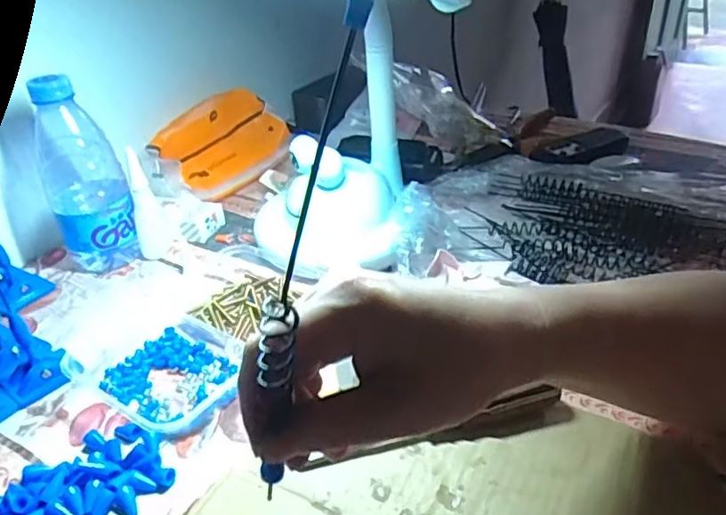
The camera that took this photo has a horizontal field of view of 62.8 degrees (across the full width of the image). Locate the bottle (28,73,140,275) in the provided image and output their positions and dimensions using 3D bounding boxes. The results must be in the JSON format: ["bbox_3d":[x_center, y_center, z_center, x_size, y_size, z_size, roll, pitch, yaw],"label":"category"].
[{"bbox_3d":[-0.232,-0.066,0.494,0.061,0.156,0.050,-19,37,-21],"label":"bottle"}]

